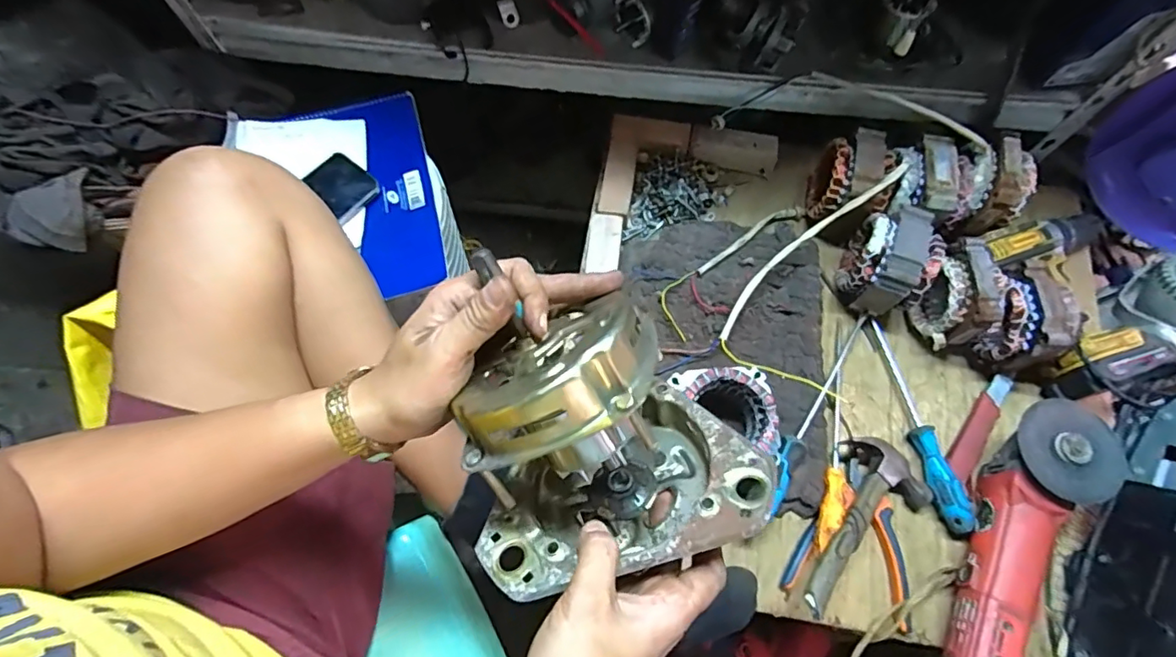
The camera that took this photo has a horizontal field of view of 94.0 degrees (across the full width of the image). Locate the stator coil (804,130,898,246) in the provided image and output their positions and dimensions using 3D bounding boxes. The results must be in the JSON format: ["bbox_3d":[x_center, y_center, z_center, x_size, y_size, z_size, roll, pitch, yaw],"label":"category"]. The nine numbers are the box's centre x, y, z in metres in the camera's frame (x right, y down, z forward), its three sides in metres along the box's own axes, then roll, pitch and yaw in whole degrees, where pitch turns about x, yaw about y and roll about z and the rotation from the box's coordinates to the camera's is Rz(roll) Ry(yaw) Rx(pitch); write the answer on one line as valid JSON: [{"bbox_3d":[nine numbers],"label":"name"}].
[{"bbox_3d":[0.333,-0.178,0.702,0.084,0.099,0.117,20,70,8],"label":"stator coil"}]

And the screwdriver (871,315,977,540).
[{"bbox_3d":[0.378,0.103,0.628,0.029,0.037,0.245,-8,68,-3],"label":"screwdriver"}]

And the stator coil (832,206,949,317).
[{"bbox_3d":[0.362,-0.080,0.663,0.086,0.098,0.106,28,71,11],"label":"stator coil"}]

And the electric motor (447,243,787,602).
[{"bbox_3d":[0.004,0.063,0.327,0.162,0.130,0.148,-22,109,-1],"label":"electric motor"}]

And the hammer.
[{"bbox_3d":[0.268,0.199,0.558,0.202,0.042,0.100,-36,72,-29],"label":"hammer"}]

